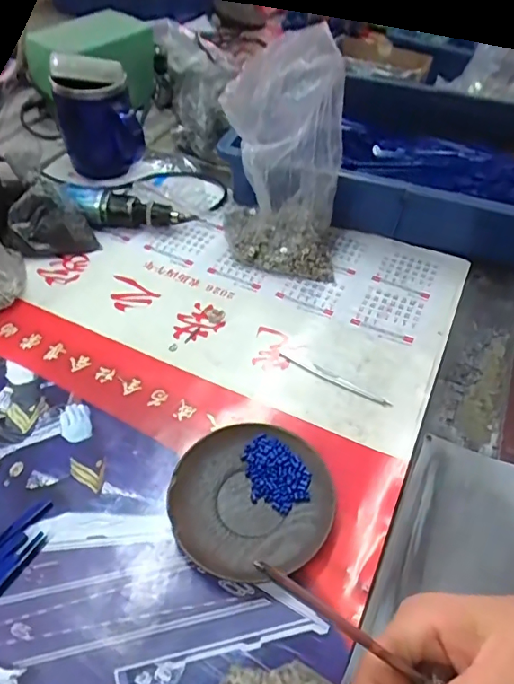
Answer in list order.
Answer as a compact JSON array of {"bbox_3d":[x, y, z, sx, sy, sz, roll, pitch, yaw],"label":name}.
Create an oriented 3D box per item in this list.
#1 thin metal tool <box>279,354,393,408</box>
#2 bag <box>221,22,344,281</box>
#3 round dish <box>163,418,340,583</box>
[{"bbox_3d":[0.068,0.033,0.443,0.107,0.004,0.008,25,51,17],"label":"thin metal tool"},{"bbox_3d":[0.027,-0.177,0.498,0.116,0.199,0.109,5,48,-1],"label":"bag"},{"bbox_3d":[-0.005,0.112,0.363,0.112,0.018,0.111,3,48,-3],"label":"round dish"}]

